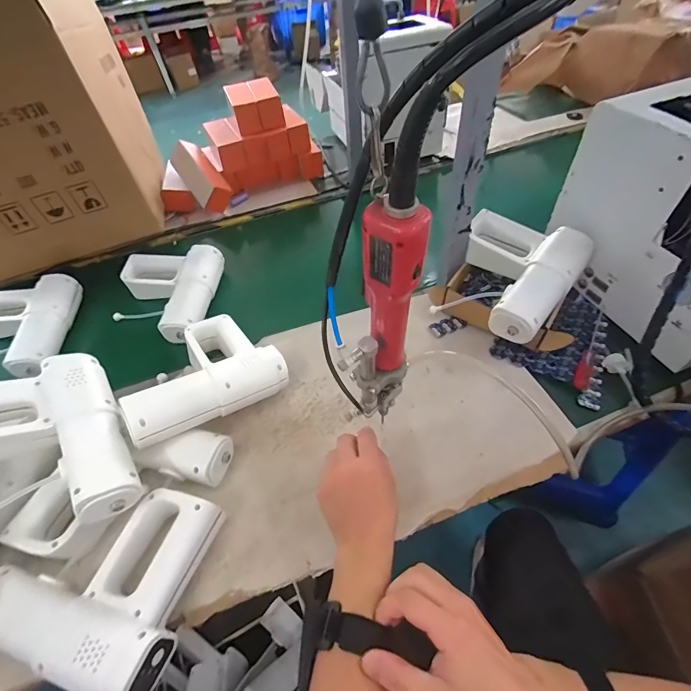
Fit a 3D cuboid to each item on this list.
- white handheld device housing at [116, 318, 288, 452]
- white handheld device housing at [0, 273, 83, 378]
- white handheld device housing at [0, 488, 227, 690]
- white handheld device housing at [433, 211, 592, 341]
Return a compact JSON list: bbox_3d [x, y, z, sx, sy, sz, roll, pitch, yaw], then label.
[{"bbox_3d":[-0.212,0.034,0.536,0.207,0.075,0.187,-22,53,-33],"label":"white handheld device housing"},{"bbox_3d":[-0.595,-0.029,0.685,0.182,0.061,0.211,-11,51,-3],"label":"white handheld device housing"},{"bbox_3d":[-0.256,0.244,0.418,0.197,0.065,0.177,13,54,13],"label":"white handheld device housing"},{"bbox_3d":[0.245,-0.112,0.583,0.183,0.075,0.207,31,60,26],"label":"white handheld device housing"}]

